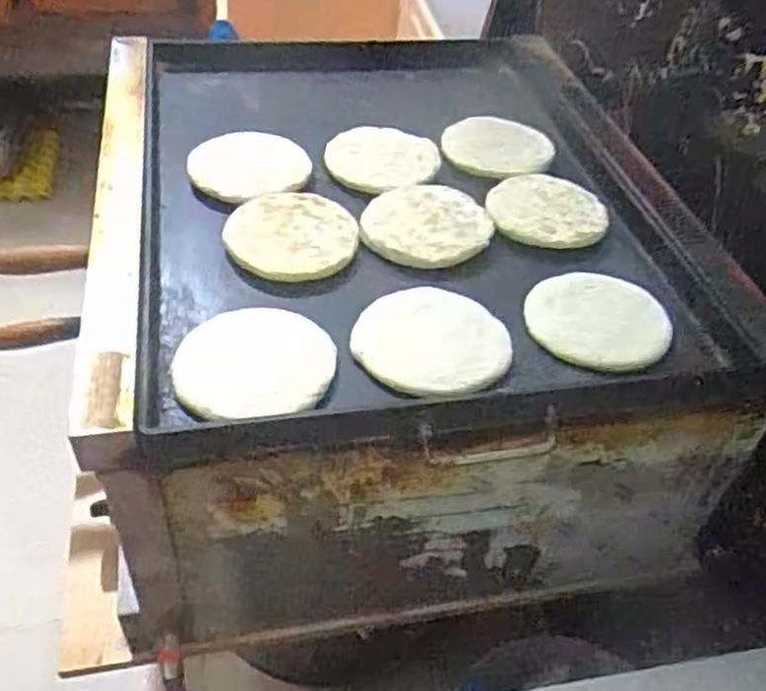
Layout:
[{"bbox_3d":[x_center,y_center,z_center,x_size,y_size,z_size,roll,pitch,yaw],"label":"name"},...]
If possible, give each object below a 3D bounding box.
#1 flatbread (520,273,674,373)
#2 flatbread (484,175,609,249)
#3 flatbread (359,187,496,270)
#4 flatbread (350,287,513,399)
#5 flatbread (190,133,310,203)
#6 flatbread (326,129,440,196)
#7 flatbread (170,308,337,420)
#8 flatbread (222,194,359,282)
[{"bbox_3d":[0.195,-0.026,0.689,0.125,0.016,0.119,3,44,-3],"label":"flatbread"},{"bbox_3d":[0.173,-0.145,0.798,0.124,0.015,0.123,8,44,3],"label":"flatbread"},{"bbox_3d":[0.045,-0.124,0.764,0.126,0.013,0.126,3,44,-3],"label":"flatbread"},{"bbox_3d":[0.041,-0.005,0.648,0.129,0.011,0.124,3,44,-3],"label":"flatbread"},{"bbox_3d":[-0.147,-0.194,0.814,0.128,0.020,0.115,36,52,28],"label":"flatbread"},{"bbox_3d":[-0.003,-0.210,0.853,0.127,0.018,0.127,3,44,-3],"label":"flatbread"},{"bbox_3d":[-0.103,0.012,0.611,0.122,0.012,0.125,3,44,-3],"label":"flatbread"},{"bbox_3d":[-0.089,-0.108,0.735,0.123,0.016,0.123,0,44,-6],"label":"flatbread"}]

